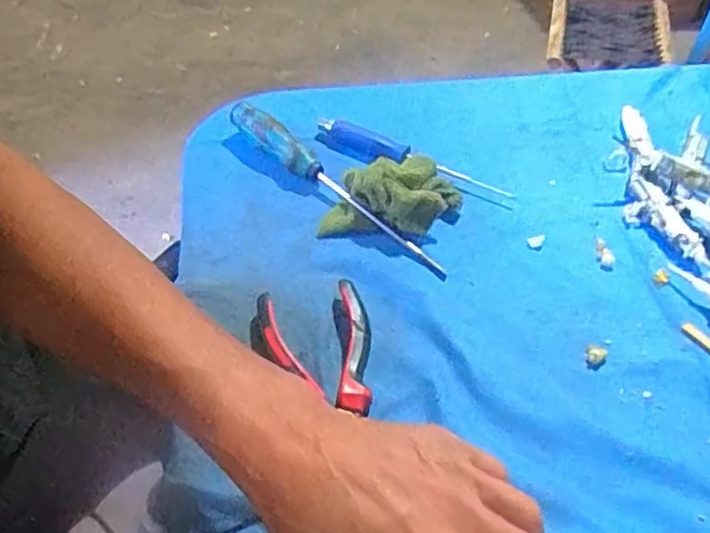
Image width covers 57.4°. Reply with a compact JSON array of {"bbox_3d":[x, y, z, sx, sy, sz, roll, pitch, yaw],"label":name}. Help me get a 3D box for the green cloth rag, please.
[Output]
[{"bbox_3d":[0.028,-0.070,0.545,0.119,0.042,0.090,-4,48,-5],"label":"green cloth rag"}]

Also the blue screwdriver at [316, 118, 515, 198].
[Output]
[{"bbox_3d":[0.050,-0.096,0.584,0.185,0.018,0.028,23,51,19],"label":"blue screwdriver"}]

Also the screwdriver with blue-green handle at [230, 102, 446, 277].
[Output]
[{"bbox_3d":[-0.019,-0.072,0.546,0.244,0.031,0.023,36,56,27],"label":"screwdriver with blue-green handle"}]

